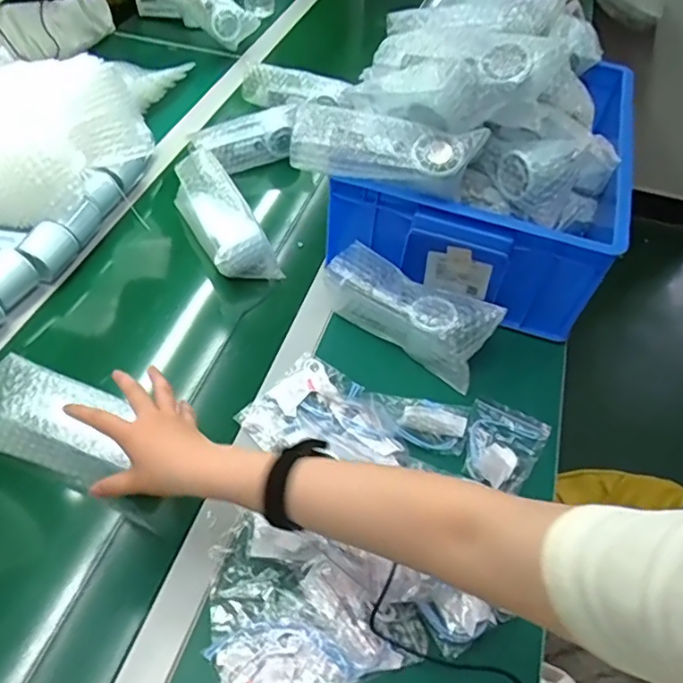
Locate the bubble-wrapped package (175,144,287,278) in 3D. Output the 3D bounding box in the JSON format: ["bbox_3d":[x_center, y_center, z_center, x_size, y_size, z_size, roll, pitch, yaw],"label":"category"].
[{"bbox_3d":[-0.166,-0.172,0.799,0.075,0.078,0.207,-20,55,-21],"label":"bubble-wrapped package"}]

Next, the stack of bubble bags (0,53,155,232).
[{"bbox_3d":[-0.454,-0.268,0.767,0.310,0.152,0.203,14,51,6],"label":"stack of bubble bags"}]

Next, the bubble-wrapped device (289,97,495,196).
[{"bbox_3d":[0.048,-0.211,0.638,0.206,0.059,0.062,12,50,4],"label":"bubble-wrapped device"}]

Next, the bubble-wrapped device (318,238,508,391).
[{"bbox_3d":[0.081,-0.040,0.711,0.213,0.070,0.076,31,54,19],"label":"bubble-wrapped device"}]

